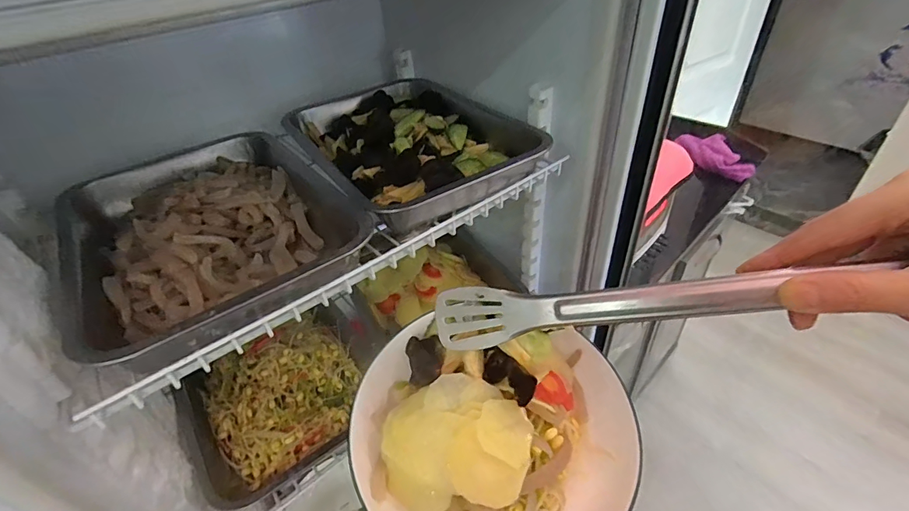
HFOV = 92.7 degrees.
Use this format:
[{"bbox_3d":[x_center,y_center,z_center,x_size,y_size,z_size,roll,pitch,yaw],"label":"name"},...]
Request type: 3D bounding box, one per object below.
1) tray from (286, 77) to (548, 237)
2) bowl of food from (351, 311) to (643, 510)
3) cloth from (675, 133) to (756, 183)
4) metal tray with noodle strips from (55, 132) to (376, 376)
[{"bbox_3d":[-0.068,-0.138,0.519,0.205,0.045,0.307,-25,43,-24],"label":"tray"},{"bbox_3d":[0.028,0.117,0.316,0.198,0.085,0.178,0,39,6],"label":"bowl of food"},{"bbox_3d":[0.689,-0.268,1.135,0.119,0.053,0.217,-20,41,-18],"label":"cloth"},{"bbox_3d":[-0.235,-0.033,0.414,0.224,0.044,0.322,-26,43,-24],"label":"metal tray with noodle strips"}]

